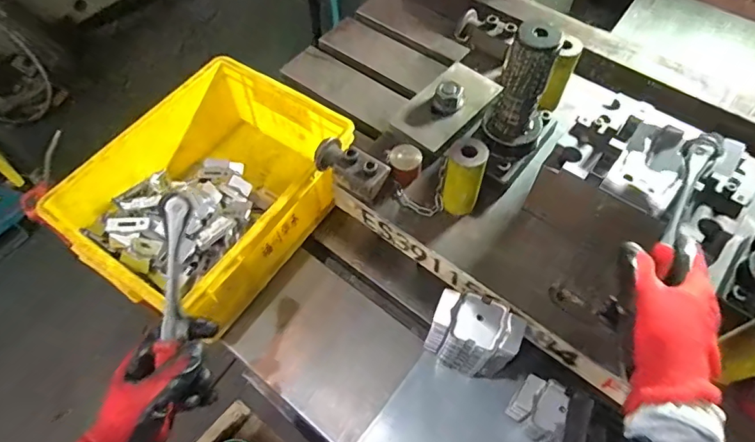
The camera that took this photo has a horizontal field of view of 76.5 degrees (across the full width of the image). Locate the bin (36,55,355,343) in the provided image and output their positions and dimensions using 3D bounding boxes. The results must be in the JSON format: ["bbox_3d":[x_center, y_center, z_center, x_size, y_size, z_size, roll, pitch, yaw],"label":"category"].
[{"bbox_3d":[-0.229,-0.039,0.671,0.262,0.129,0.342,30,63,17],"label":"bin"}]

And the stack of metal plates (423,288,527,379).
[{"bbox_3d":[0.107,0.136,0.551,0.091,0.133,0.053,20,60,12],"label":"stack of metal plates"}]

